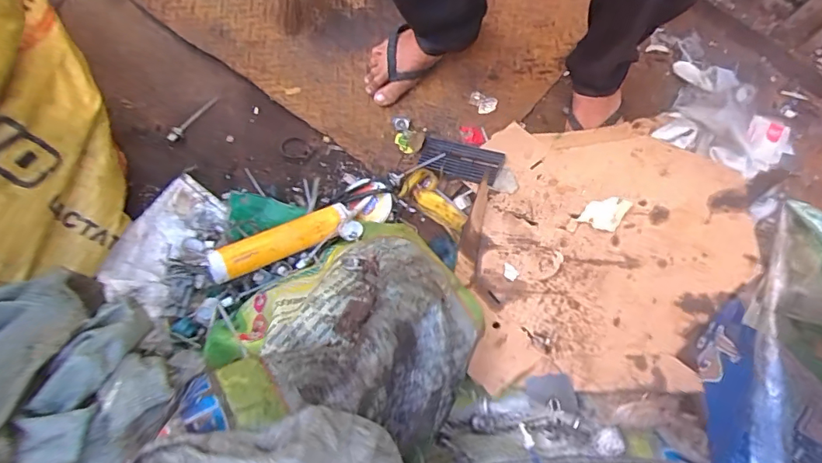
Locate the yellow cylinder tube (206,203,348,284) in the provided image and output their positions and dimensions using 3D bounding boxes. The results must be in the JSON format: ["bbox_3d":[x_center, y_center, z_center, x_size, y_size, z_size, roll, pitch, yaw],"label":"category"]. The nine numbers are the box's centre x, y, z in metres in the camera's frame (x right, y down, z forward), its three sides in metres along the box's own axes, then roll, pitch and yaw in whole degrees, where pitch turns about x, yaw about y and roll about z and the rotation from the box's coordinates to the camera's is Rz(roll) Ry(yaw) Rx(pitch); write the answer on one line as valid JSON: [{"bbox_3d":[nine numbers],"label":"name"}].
[{"bbox_3d":[-0.196,0.014,0.758,0.220,0.035,0.050,-26,75,-31],"label":"yellow cylinder tube"}]

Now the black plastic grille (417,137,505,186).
[{"bbox_3d":[0.087,-0.128,0.871,0.144,0.010,0.078,19,58,18],"label":"black plastic grille"}]

